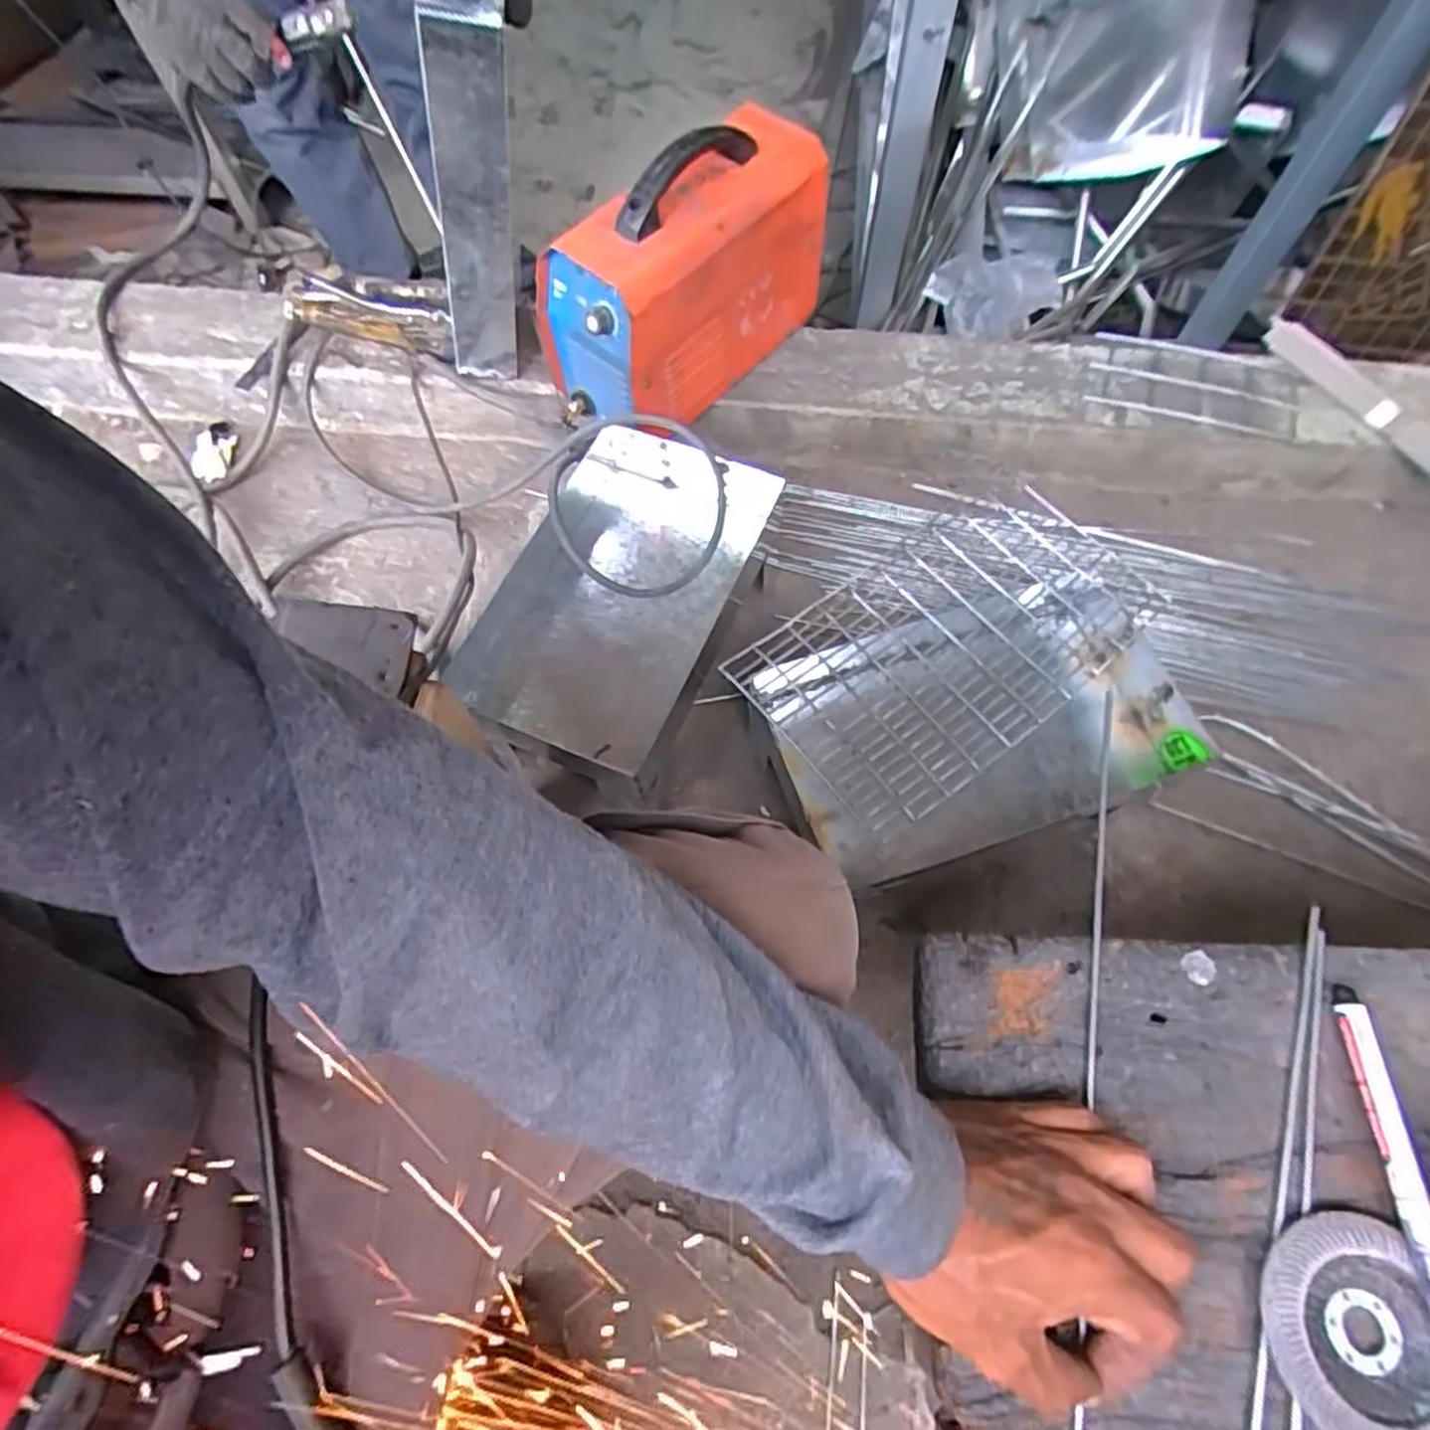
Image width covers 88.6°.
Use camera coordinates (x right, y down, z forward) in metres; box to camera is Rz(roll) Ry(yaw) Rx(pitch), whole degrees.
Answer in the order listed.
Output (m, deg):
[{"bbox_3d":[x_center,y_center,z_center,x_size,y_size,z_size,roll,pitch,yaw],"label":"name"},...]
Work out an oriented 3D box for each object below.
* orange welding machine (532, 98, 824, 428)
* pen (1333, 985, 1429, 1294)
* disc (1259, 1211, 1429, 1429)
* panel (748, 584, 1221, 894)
[{"bbox_3d":[-0.035,-0.501,0.829,0.166,0.220,0.319,38,72,16],"label":"orange welding machine"},{"bbox_3d":[0.294,0.191,0.316,0.013,0.014,0.135,0,66,1],"label":"pen"},{"bbox_3d":[0.266,0.252,0.298,0.074,0.015,0.081,0,66,1],"label":"disc"},{"bbox_3d":[0.245,0.009,0.699,0.373,0.087,0.216,-18,67,-7],"label":"panel"}]

